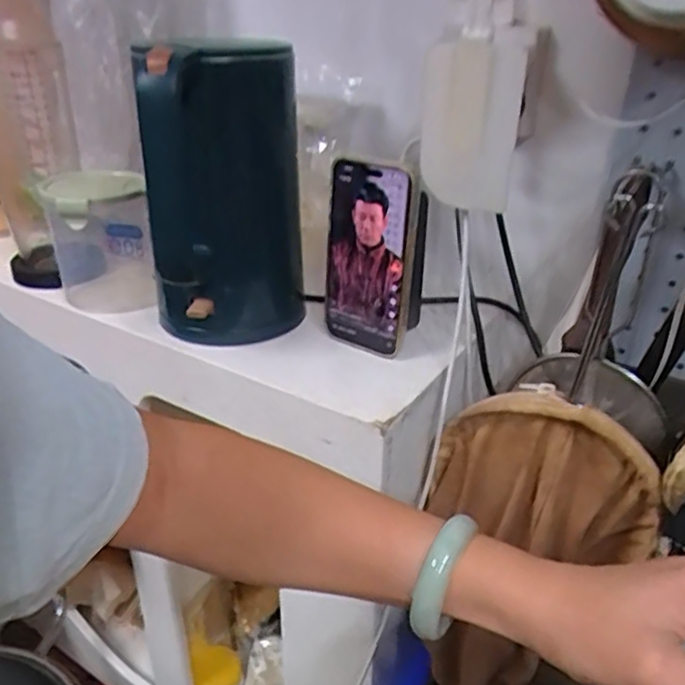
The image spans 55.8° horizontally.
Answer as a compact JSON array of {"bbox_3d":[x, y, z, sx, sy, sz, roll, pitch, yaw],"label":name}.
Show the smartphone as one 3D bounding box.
[{"bbox_3d":[0.018,-0.066,0.536,0.083,0.158,0.010,19,29,34],"label":"smartphone"}]

